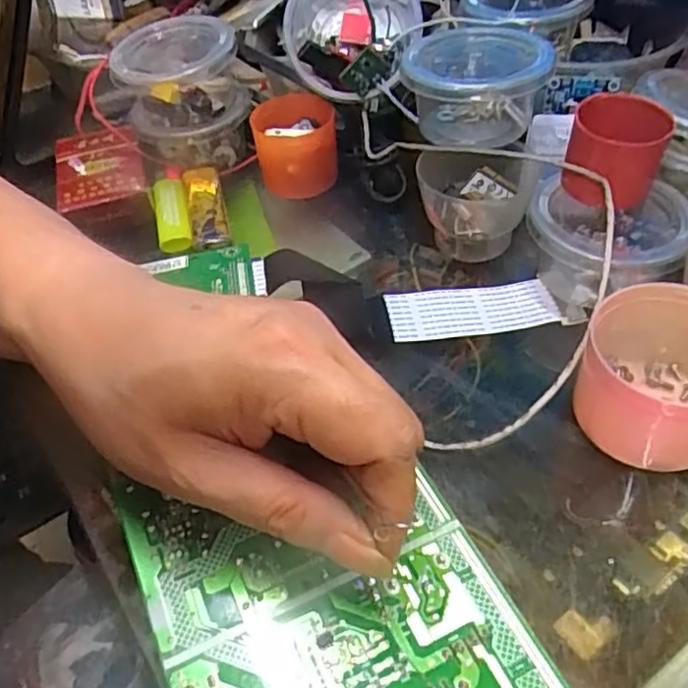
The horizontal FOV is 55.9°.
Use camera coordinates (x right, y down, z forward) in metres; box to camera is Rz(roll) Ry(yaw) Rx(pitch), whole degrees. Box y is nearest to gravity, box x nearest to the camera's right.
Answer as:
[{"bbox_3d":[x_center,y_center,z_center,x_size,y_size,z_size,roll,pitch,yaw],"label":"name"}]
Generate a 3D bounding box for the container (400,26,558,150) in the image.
[{"bbox_3d":[0.073,-0.143,0.363,0.081,0.045,0.074,-3,49,3],"label":"container"}]

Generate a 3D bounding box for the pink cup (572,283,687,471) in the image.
[{"bbox_3d":[0.135,0.014,0.271,0.069,0.047,0.073,-3,49,3],"label":"pink cup"}]

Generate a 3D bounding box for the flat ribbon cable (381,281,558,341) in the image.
[{"bbox_3d":[0.065,-0.018,0.338,0.084,0.009,0.030,-9,49,-2],"label":"flat ribbon cable"}]

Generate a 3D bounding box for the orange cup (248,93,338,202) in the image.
[{"bbox_3d":[-0.030,-0.124,0.411,0.051,0.047,0.045,1,49,6],"label":"orange cup"}]

